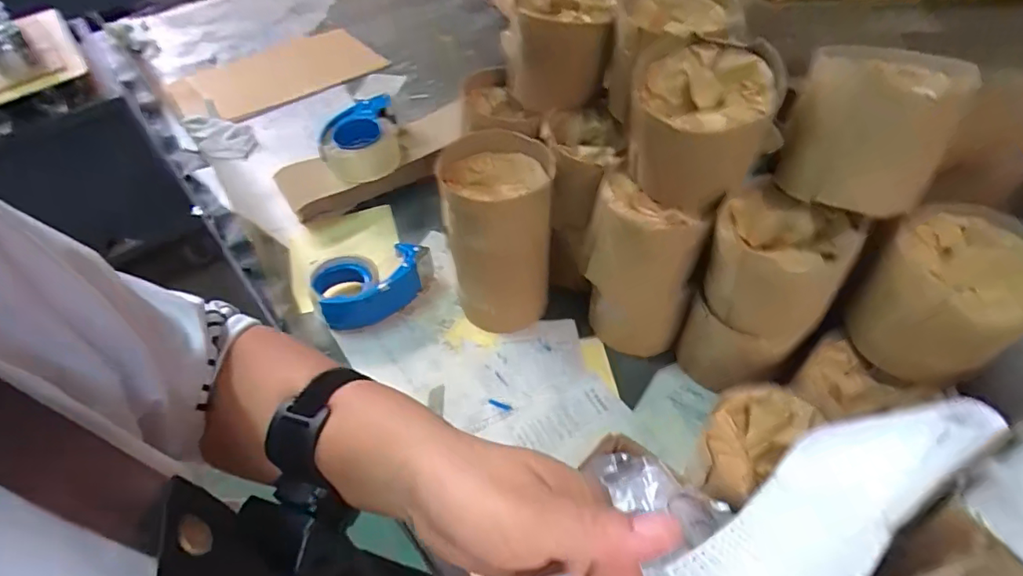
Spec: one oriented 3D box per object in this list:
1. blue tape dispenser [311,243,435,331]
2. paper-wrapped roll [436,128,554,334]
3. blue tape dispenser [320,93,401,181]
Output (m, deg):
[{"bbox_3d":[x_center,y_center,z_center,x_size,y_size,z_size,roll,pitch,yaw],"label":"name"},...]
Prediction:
[{"bbox_3d":[-0.180,0.001,0.692,0.157,0.066,0.090,-15,51,-7],"label":"blue tape dispenser"},{"bbox_3d":[-0.012,-0.065,0.631,0.116,0.216,0.106,-3,50,3],"label":"paper-wrapped roll"},{"bbox_3d":[-0.246,-0.241,0.849,0.127,0.064,0.135,-13,50,-5],"label":"blue tape dispenser"}]

